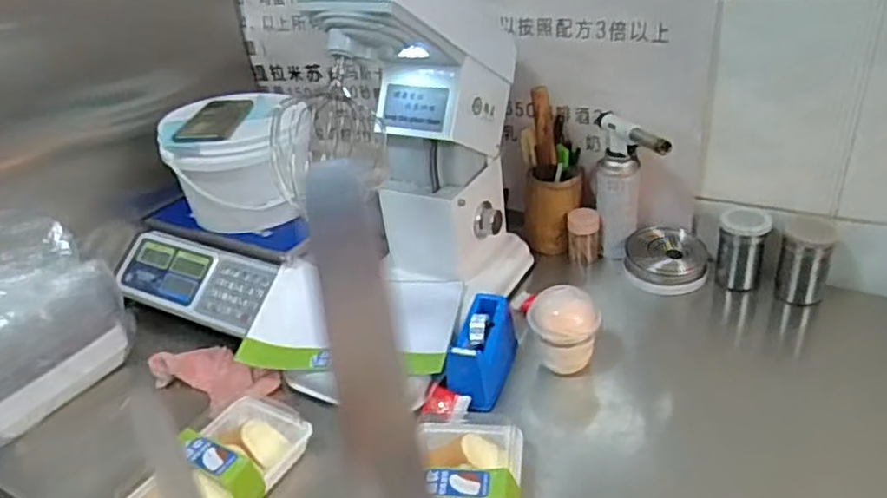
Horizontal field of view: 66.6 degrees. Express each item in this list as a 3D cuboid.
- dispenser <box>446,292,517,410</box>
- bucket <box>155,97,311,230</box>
[{"bbox_3d":[0.050,0.131,0.872,0.060,0.085,0.136,7,34,21],"label":"dispenser"},{"bbox_3d":[-0.317,-0.139,1.045,0.199,0.171,0.195,-5,31,3],"label":"bucket"}]

